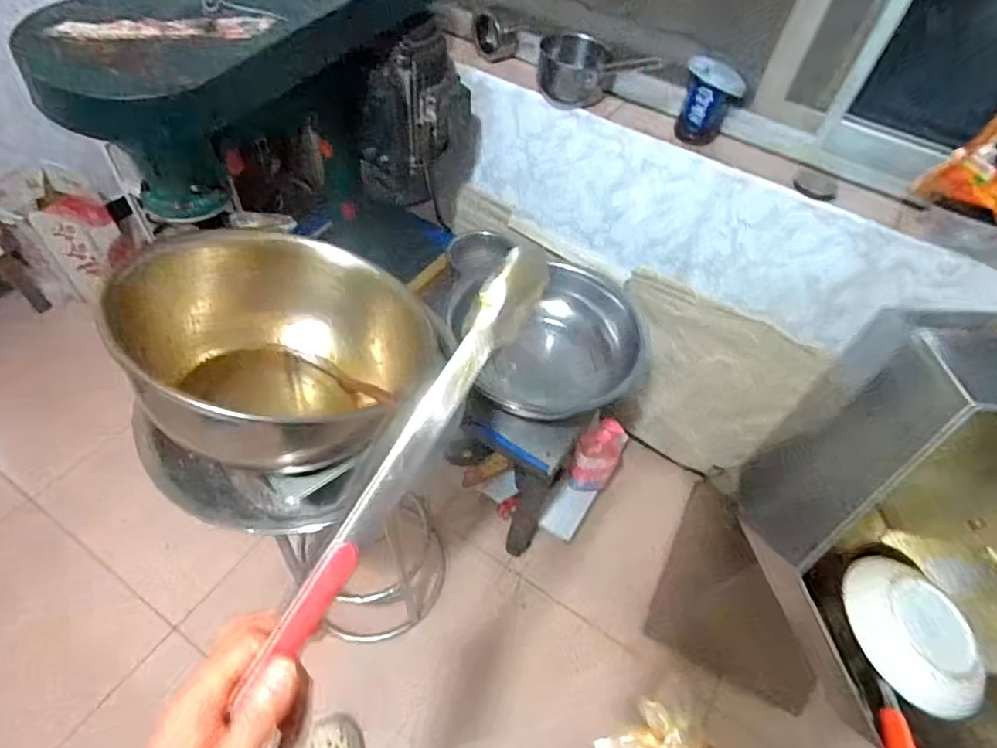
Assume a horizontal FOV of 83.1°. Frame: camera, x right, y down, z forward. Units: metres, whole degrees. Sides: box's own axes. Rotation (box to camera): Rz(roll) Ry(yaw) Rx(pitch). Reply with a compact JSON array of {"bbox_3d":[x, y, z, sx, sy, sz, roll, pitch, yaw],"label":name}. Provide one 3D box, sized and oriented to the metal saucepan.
[{"bbox_3d":[0.211,-0.663,1.227,0.255,0.106,0.129,-7,54,-11],"label":"metal saucepan"}]

